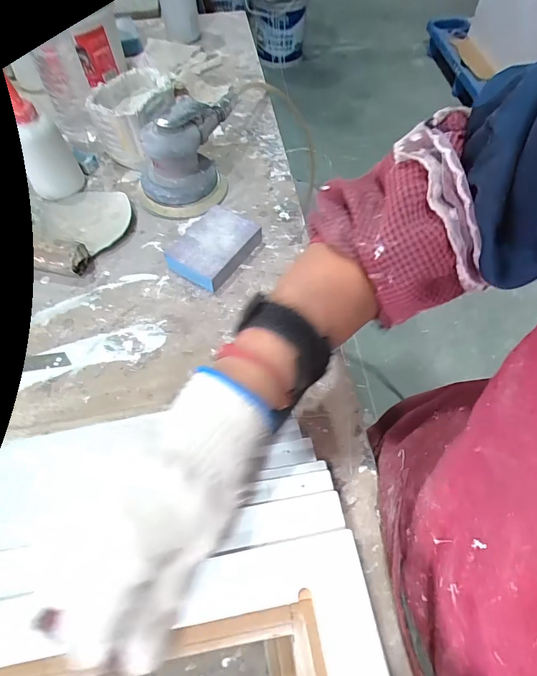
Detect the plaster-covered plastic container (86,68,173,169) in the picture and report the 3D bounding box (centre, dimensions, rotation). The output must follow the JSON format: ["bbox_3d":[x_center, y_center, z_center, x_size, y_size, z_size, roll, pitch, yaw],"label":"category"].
[{"bbox_3d":[-0.181,-0.306,0.561,0.089,0.087,0.113,18,61,11],"label":"plaster-covered plastic container"}]

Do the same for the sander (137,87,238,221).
[{"bbox_3d":[-0.109,-0.253,0.527,0.109,0.090,0.177,7,60,5],"label":"sander"}]

